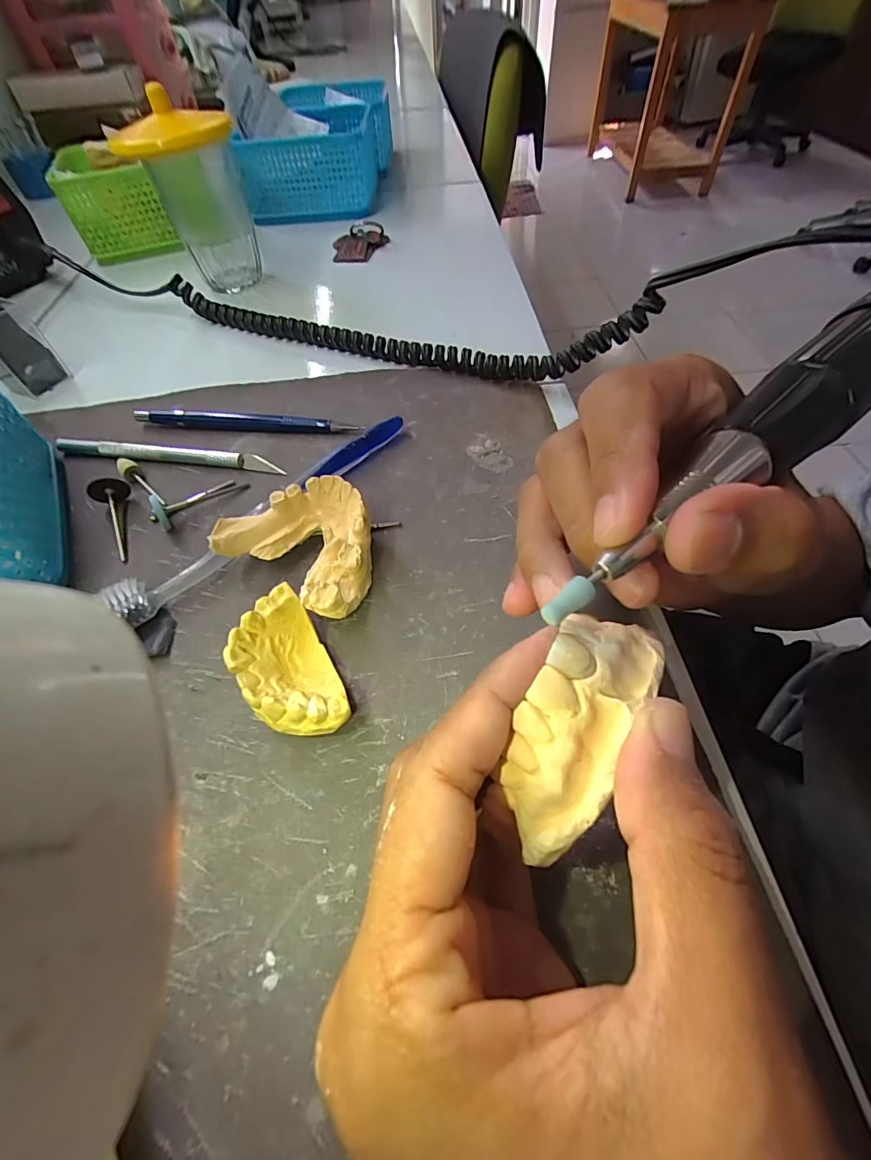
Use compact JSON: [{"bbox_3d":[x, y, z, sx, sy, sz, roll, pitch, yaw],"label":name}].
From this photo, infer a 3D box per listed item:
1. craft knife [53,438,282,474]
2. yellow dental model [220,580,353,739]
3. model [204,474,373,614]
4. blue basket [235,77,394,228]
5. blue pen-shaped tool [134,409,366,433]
[{"bbox_3d":[-0.150,-0.070,0.255,0.136,0.008,0.008,6,56,8],"label":"craft knife"},{"bbox_3d":[-0.054,0.033,0.166,0.029,0.024,0.057,-27,58,-14],"label":"yellow dental model"},{"bbox_3d":[-0.055,-0.017,0.200,0.069,0.026,0.053,27,61,21],"label":"model"},{"bbox_3d":[-0.121,-0.446,0.483,0.117,0.062,0.161,1,55,5],"label":"blue basket"},{"bbox_3d":[-0.111,-0.093,0.267,0.134,0.009,0.006,5,56,7],"label":"blue pen-shaped tool"}]

